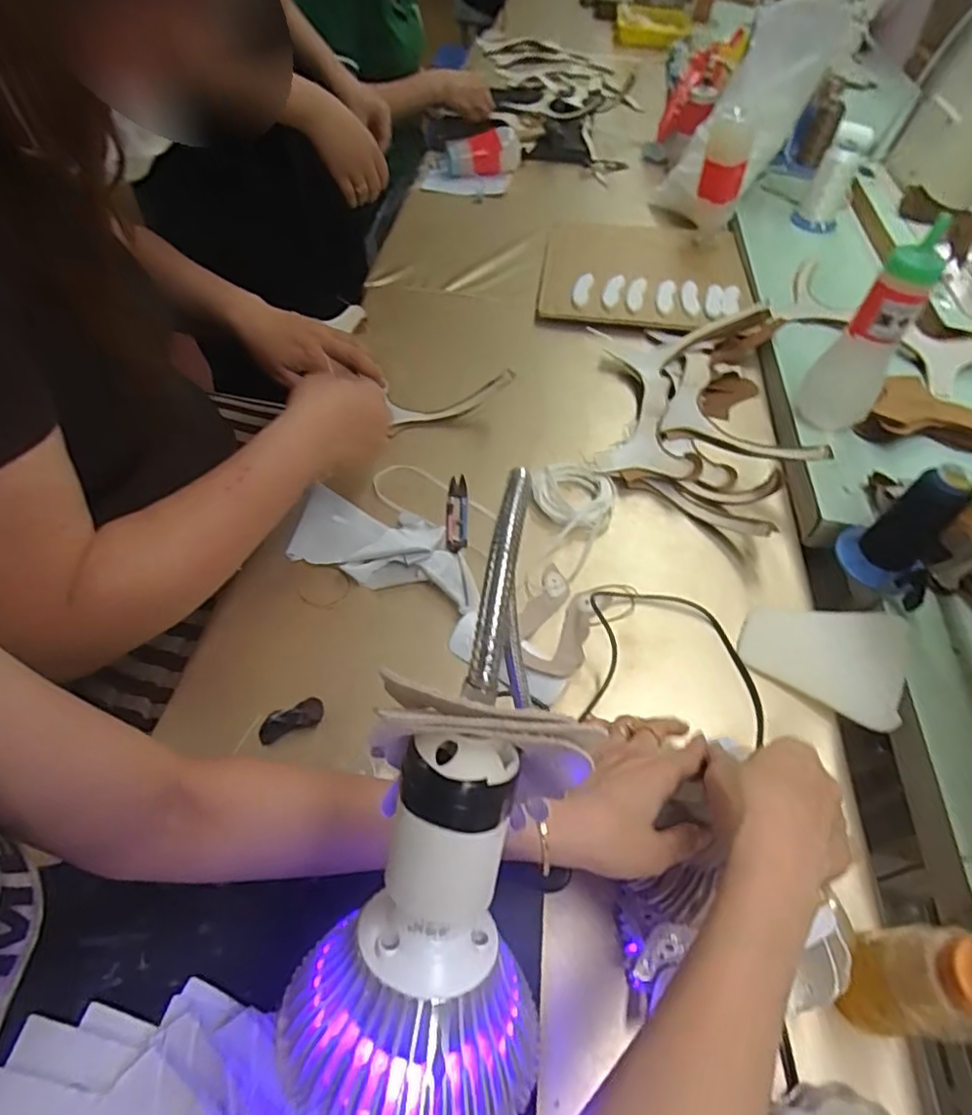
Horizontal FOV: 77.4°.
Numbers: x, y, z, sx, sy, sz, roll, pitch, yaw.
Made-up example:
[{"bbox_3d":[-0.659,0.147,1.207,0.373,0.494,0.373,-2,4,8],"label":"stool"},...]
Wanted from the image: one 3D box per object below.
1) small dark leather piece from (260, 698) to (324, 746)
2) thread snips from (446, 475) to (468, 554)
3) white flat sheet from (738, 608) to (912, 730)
[{"bbox_3d":[-0.149,0.125,0.466,0.049,0.007,0.021,-23,57,-19],"label":"small dark leather piece"},{"bbox_3d":[-0.029,-0.044,0.601,0.020,0.011,0.098,0,53,-3],"label":"thread snips"},{"bbox_3d":[0.273,0.080,0.497,0.117,0.005,0.092,11,65,26],"label":"white flat sheet"}]

